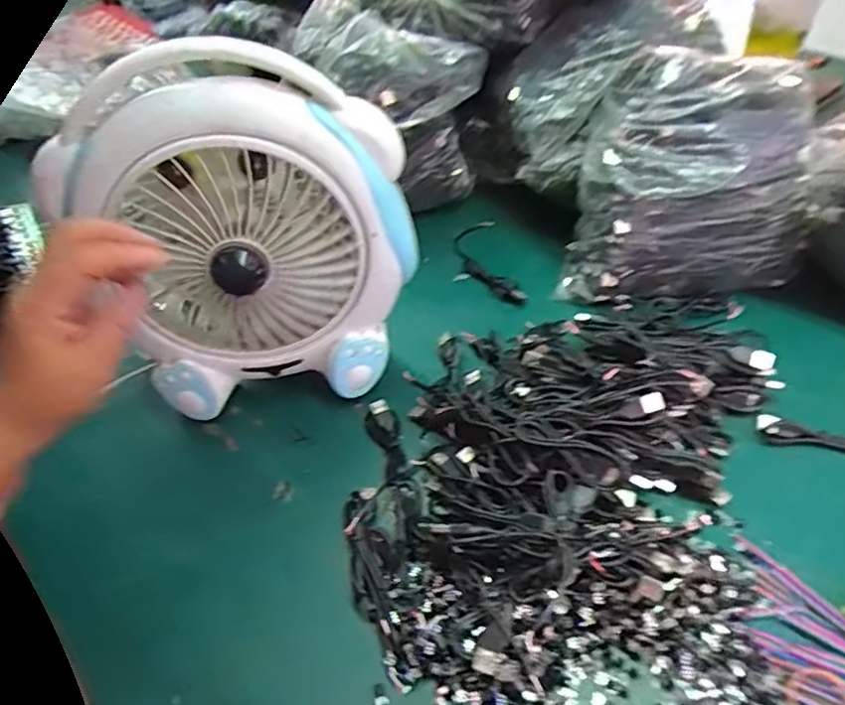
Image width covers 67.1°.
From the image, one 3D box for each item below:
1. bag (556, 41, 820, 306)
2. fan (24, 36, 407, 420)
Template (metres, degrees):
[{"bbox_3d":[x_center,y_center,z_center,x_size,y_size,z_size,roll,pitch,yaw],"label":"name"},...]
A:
[{"bbox_3d":[0.246,-0.156,0.590,0.207,0.175,0.145,5,46,11],"label":"bag"},{"bbox_3d":[-0.135,-0.086,0.501,0.249,0.272,0.129,-6,45,1],"label":"fan"}]

